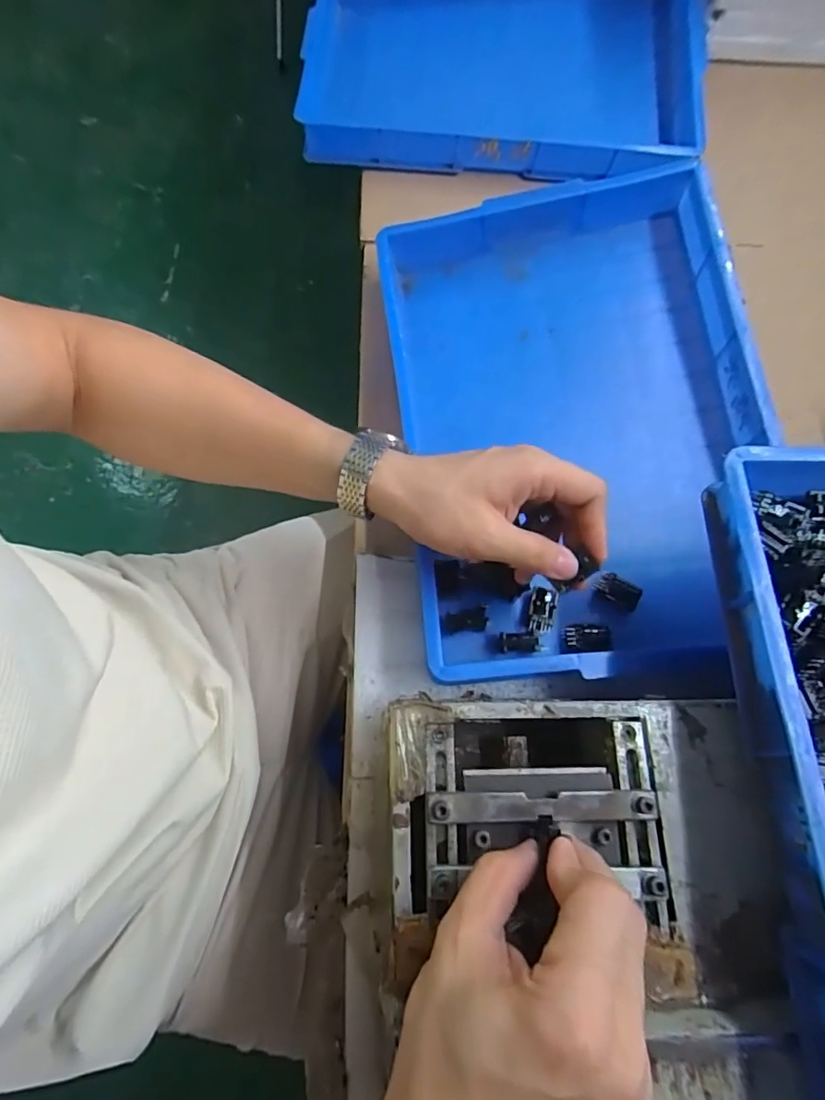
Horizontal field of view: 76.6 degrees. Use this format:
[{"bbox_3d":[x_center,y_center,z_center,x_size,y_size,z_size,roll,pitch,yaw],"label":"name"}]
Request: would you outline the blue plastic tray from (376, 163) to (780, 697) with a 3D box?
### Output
[{"bbox_3d":[0.128,-0.113,0.420,0.269,0.081,0.402,-6,72,-3],"label":"blue plastic tray"}]

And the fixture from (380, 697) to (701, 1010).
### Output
[{"bbox_3d":[0.061,0.149,0.275,0.143,0.018,0.132,0,72,-1],"label":"fixture"}]

